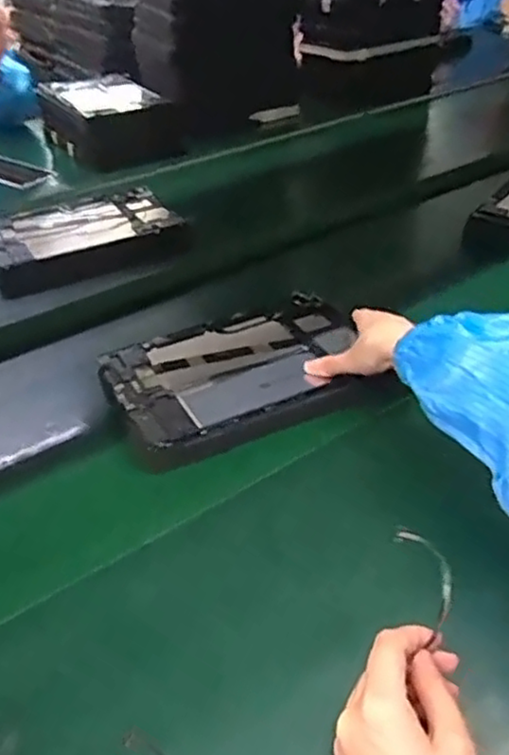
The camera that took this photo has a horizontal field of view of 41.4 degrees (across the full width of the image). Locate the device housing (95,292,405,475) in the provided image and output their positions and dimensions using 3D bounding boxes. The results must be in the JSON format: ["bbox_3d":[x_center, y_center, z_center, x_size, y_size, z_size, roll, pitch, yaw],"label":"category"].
[{"bbox_3d":[-0.008,-0.008,0.623,0.238,0.013,0.175,-18,41,-17],"label":"device housing"}]

